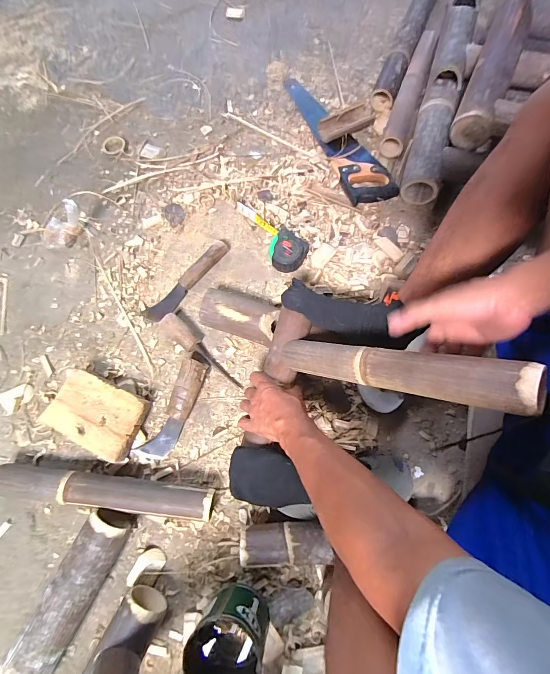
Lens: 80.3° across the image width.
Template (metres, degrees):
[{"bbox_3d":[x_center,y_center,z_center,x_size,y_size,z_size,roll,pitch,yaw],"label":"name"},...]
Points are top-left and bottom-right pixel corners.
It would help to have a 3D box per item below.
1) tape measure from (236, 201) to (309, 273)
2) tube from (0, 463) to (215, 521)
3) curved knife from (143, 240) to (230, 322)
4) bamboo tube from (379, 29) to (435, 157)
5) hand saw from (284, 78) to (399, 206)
[{"bbox_3d":[-0.004,-0.241,0.732,0.090,0.042,0.204,-31,74,-9],"label":"tape measure"},{"bbox_3d":[-0.299,0.264,0.563,0.386,0.056,0.048,5,73,2],"label":"tube"},{"bbox_3d":[-0.187,-0.121,0.703,0.046,0.036,0.237,42,77,12],"label":"curved knife"},{"bbox_3d":[0.346,-0.618,0.830,0.060,0.070,0.413,20,74,7],"label":"bamboo tube"},{"bbox_3d":[0.153,-0.506,0.806,0.121,0.043,0.447,-20,73,-6],"label":"hand saw"}]

